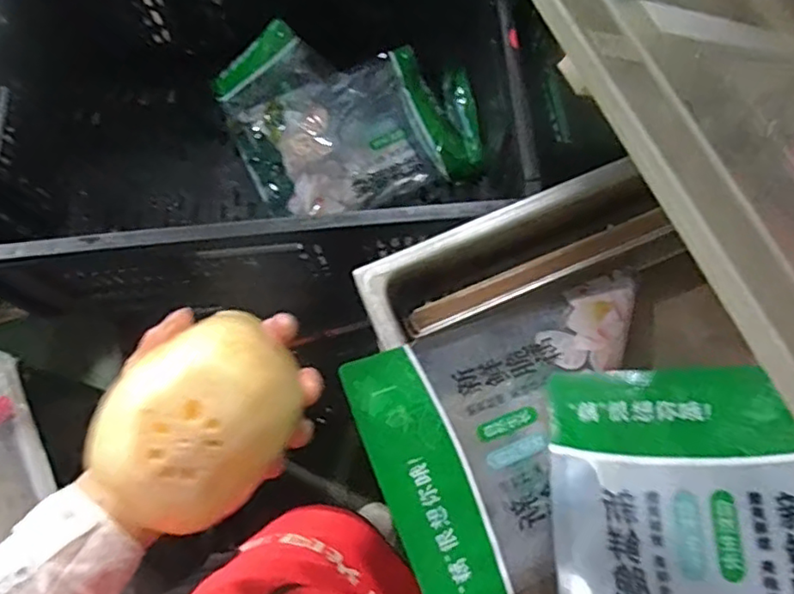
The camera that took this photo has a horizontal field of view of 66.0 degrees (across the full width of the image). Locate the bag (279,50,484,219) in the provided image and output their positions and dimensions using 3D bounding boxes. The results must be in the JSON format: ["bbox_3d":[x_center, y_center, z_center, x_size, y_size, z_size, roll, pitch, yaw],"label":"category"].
[{"bbox_3d":[-0.019,-0.216,0.801,0.264,0.068,0.165,-17,73,-4],"label":"bag"}]

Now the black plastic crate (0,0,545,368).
[{"bbox_3d":[-0.166,-0.201,0.748,0.584,0.265,0.466,-6,72,0],"label":"black plastic crate"}]

